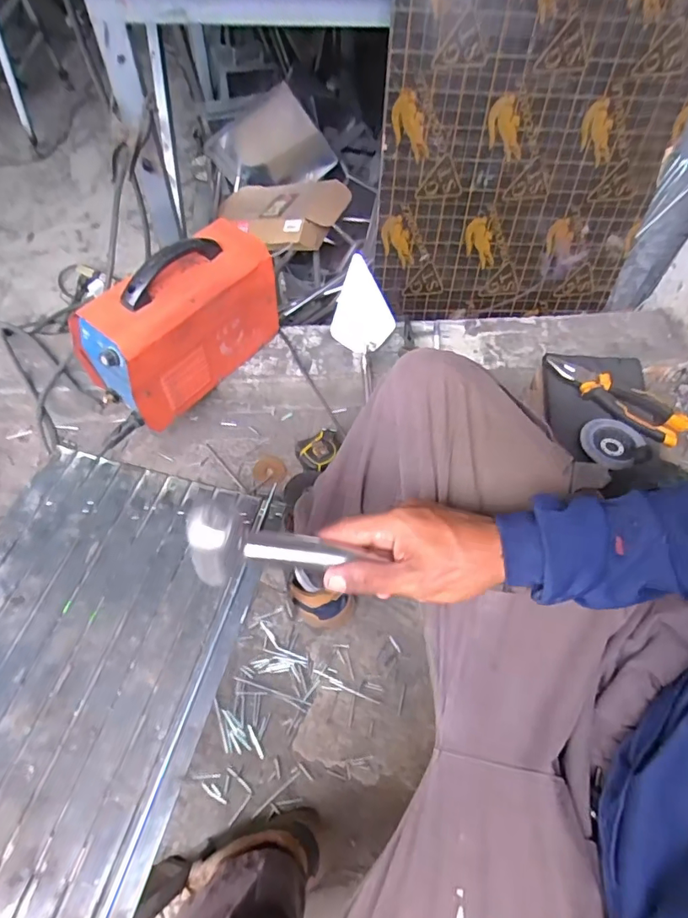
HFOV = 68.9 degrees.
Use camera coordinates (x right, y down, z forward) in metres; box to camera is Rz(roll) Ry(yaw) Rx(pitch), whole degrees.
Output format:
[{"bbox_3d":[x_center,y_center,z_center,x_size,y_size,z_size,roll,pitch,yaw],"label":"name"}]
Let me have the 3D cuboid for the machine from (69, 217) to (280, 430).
[{"bbox_3d":[-0.269,-0.235,0.860,0.332,0.220,0.147,-39,67,-24],"label":"machine"}]

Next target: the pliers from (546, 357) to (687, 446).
[{"bbox_3d":[0.368,-0.089,0.679,0.189,0.017,0.063,41,64,21],"label":"pliers"}]

